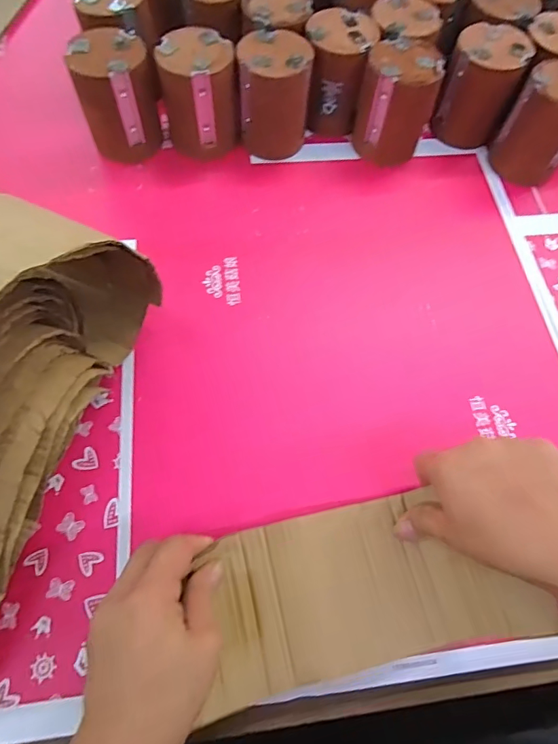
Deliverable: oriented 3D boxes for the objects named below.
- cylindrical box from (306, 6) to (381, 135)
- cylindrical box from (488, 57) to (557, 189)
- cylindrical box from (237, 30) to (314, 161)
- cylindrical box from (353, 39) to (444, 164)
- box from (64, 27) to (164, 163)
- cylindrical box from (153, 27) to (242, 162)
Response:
[{"bbox_3d":[0.066,-0.344,0.520,0.071,0.108,0.076,1,65,-3],"label":"cylindrical box"},{"bbox_3d":[0.298,-0.277,0.501,0.080,0.106,0.076,34,68,12],"label":"cylindrical box"},{"bbox_3d":[-0.005,-0.309,0.500,0.076,0.107,0.071,1,65,-3],"label":"cylindrical box"},{"bbox_3d":[0.136,-0.312,0.510,0.082,0.103,0.094,22,66,7],"label":"cylindrical box"},{"bbox_3d":[-0.177,-0.299,0.486,0.076,0.105,0.073,1,65,-3],"label":"box"},{"bbox_3d":[-0.087,-0.304,0.494,0.079,0.106,0.077,-7,66,-6],"label":"cylindrical box"}]

